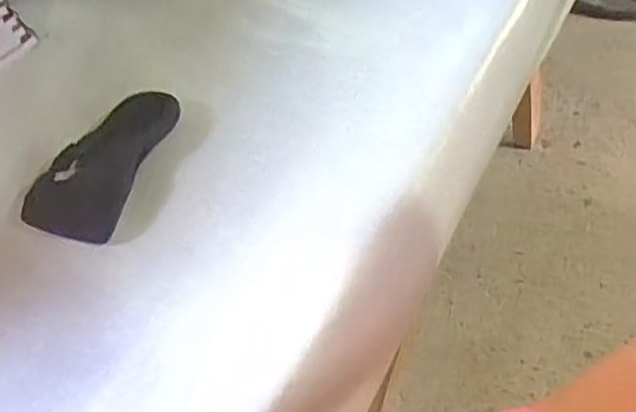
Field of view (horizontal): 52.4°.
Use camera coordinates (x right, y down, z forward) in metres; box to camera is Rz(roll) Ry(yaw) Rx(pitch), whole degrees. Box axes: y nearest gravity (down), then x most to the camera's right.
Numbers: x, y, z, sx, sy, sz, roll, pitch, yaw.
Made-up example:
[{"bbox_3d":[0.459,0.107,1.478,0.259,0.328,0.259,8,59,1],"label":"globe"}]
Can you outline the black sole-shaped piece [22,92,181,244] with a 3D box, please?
[{"bbox_3d":[-0.134,-0.030,0.409,0.057,0.019,0.117,9,50,14],"label":"black sole-shaped piece"}]

